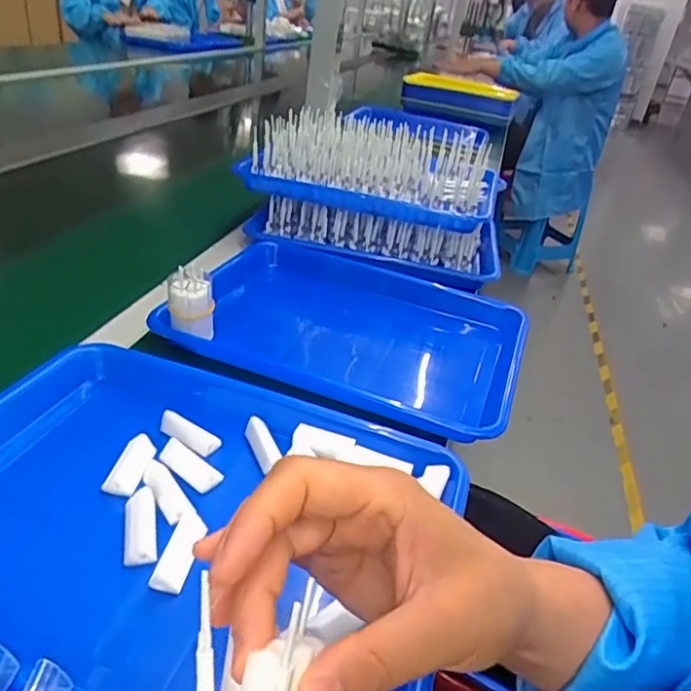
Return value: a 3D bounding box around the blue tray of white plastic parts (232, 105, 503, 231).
[{"bbox_3d":[0.049,-0.248,0.780,0.305,0.064,0.252,17,33,13],"label":"blue tray of white plastic parts"}]

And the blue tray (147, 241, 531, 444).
[{"bbox_3d":[0.006,-0.008,0.601,0.348,0.077,0.249,22,34,19],"label":"blue tray"}]

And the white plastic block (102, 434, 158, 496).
[{"bbox_3d":[-0.144,0.081,0.394,0.022,0.010,0.046,12,32,5],"label":"white plastic block"}]

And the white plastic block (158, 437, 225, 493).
[{"bbox_3d":[-0.109,0.083,0.400,0.051,0.007,0.021,25,36,24],"label":"white plastic block"}]

